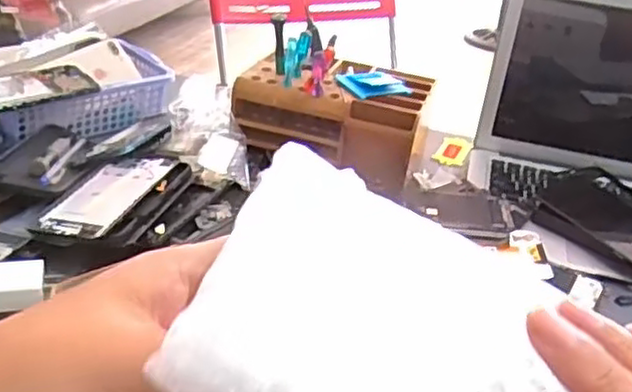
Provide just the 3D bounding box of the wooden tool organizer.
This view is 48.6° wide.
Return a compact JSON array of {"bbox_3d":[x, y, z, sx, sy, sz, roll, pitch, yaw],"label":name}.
[{"bbox_3d":[0.029,-0.098,0.809,0.208,0.089,0.158,17,30,16],"label":"wooden tool organizer"}]

